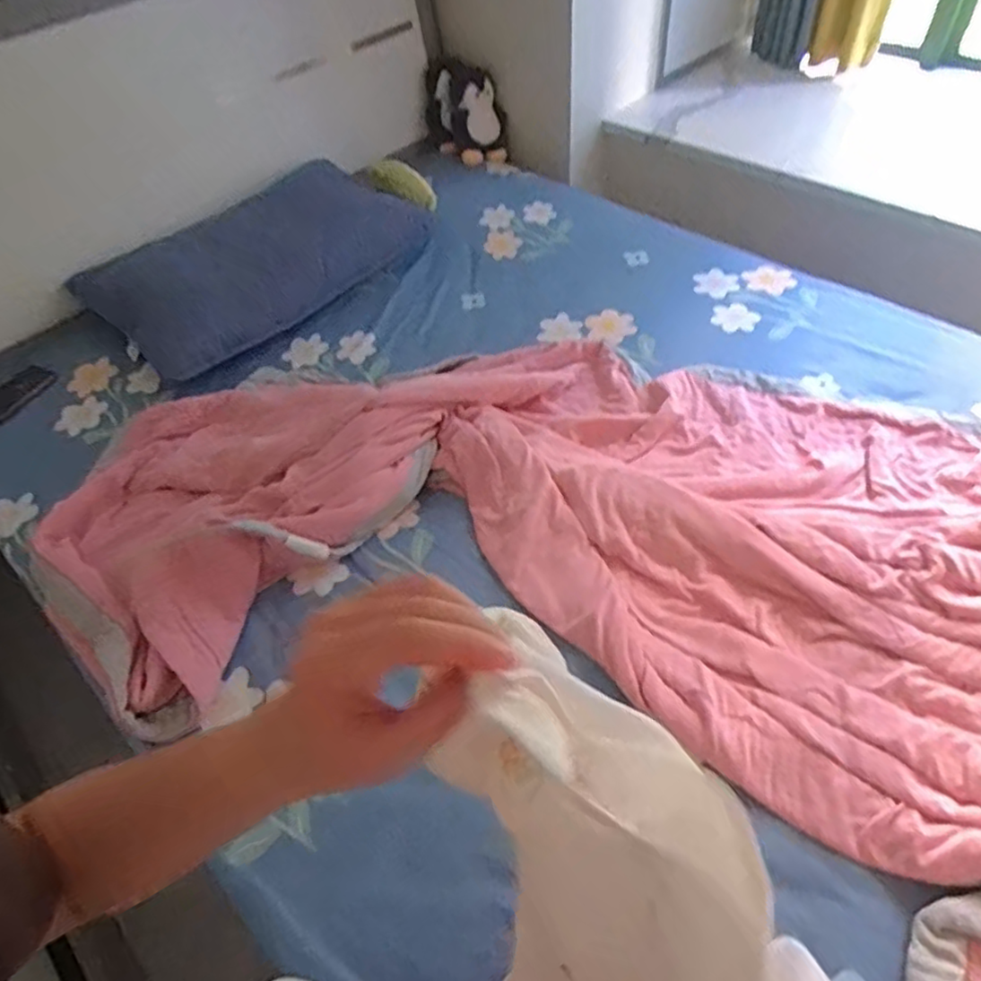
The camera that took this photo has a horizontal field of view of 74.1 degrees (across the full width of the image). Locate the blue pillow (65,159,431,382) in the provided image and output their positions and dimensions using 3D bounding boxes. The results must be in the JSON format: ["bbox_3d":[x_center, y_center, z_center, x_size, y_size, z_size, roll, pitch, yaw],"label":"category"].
[{"bbox_3d":[-0.518,-0.528,1.473,0.725,0.167,0.390,-34,56,-20],"label":"blue pillow"}]

